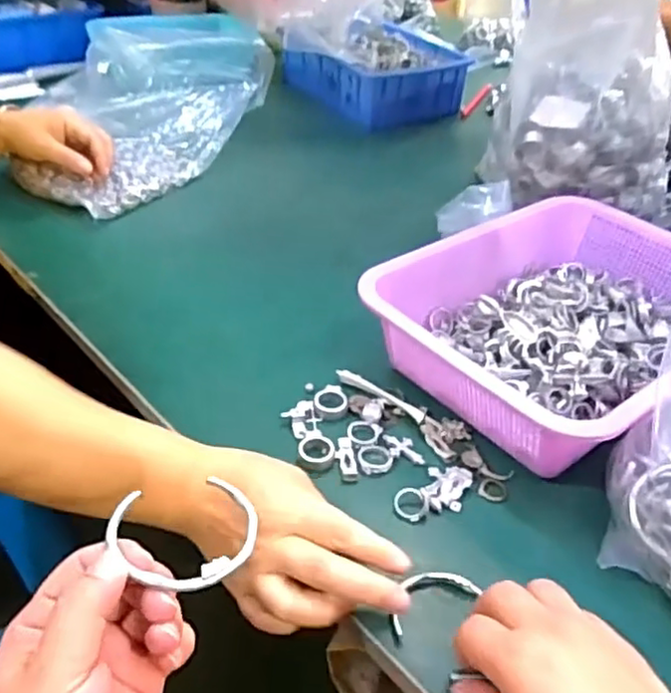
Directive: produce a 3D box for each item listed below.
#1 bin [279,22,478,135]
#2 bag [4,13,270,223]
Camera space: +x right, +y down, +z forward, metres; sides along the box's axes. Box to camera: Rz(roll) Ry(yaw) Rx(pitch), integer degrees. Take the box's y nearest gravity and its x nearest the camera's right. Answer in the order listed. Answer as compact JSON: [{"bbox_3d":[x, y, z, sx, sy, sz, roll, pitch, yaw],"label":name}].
[{"bbox_3d":[0.070,-0.448,1.073,0.204,0.095,0.241,-20,44,-27],"label":"bin"},{"bbox_3d":[-0.248,-0.303,0.838,0.197,0.144,0.340,23,42,23],"label":"bag"}]

